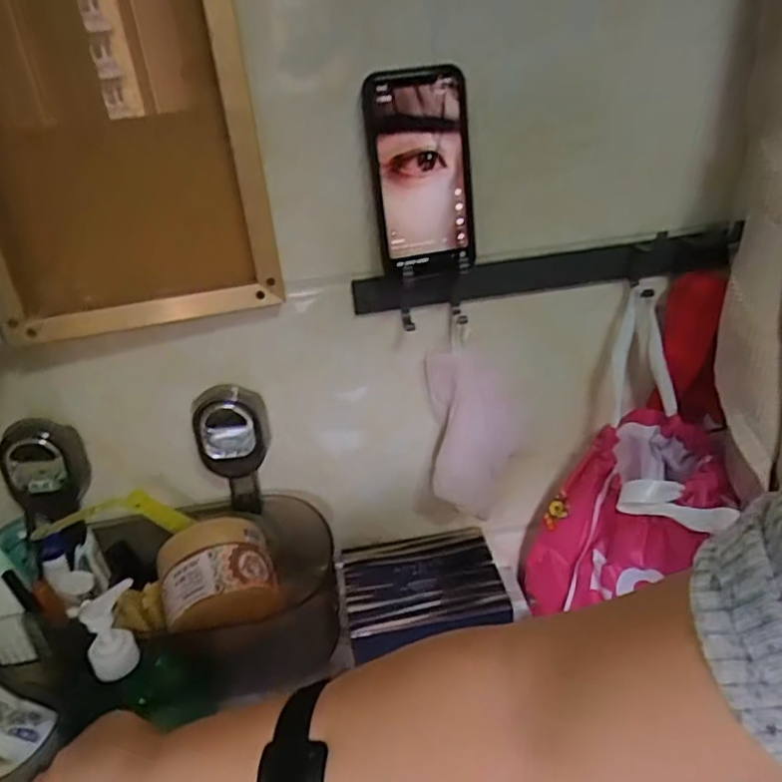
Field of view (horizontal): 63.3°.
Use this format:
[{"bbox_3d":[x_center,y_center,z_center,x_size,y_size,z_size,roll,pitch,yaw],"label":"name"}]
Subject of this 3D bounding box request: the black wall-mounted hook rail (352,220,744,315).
[{"bbox_3d":[0.138,-0.101,0.552,0.335,0.042,0.032,-10,28,-6],"label":"black wall-mounted hook rail"}]

